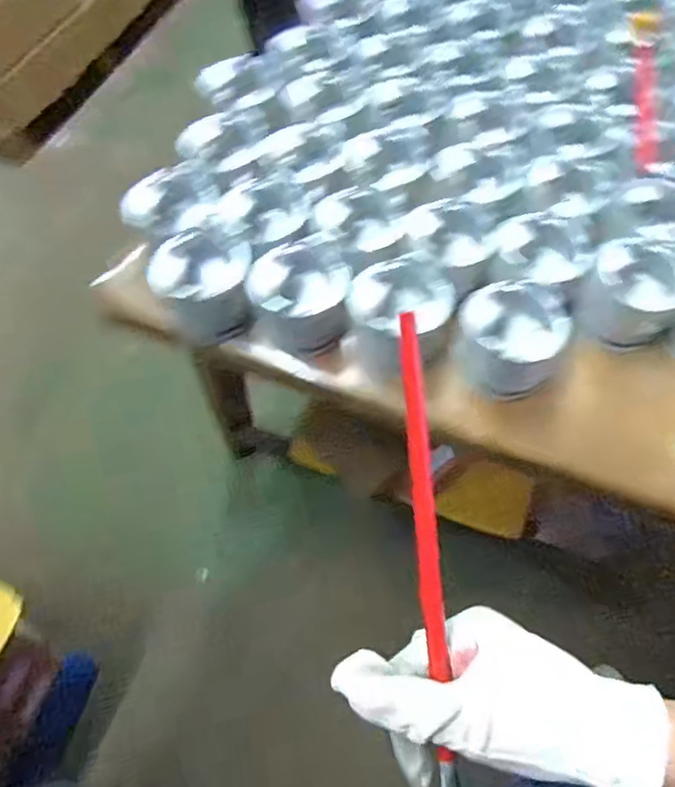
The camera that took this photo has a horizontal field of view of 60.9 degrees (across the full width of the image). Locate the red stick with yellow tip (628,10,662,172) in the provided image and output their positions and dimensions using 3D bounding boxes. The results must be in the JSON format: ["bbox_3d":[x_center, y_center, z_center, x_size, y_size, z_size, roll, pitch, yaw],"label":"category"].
[{"bbox_3d":[0.367,-0.368,0.691,0.037,0.023,0.277,12,63,9],"label":"red stick with yellow tip"}]

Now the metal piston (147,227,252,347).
[{"bbox_3d":[-0.136,-0.109,0.607,0.098,0.085,0.094,-1,62,2],"label":"metal piston"}]

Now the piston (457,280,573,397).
[{"bbox_3d":[0.171,-0.057,0.567,0.099,0.074,0.099,31,68,17],"label":"piston"}]

